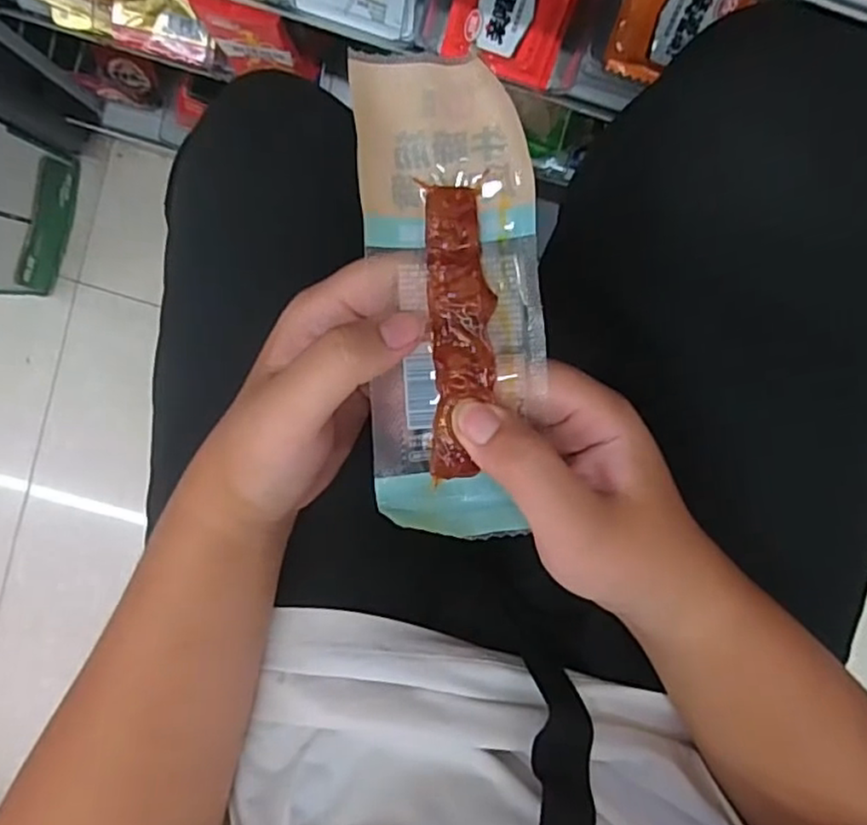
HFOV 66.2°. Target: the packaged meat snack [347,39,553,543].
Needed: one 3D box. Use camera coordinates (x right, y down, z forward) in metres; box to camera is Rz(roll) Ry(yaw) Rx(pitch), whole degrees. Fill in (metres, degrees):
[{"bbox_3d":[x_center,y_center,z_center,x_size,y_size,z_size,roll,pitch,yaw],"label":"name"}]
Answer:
[{"bbox_3d":[0.007,-0.041,0.247,0.064,0.015,0.172,-2,94,-2],"label":"packaged meat snack"}]

